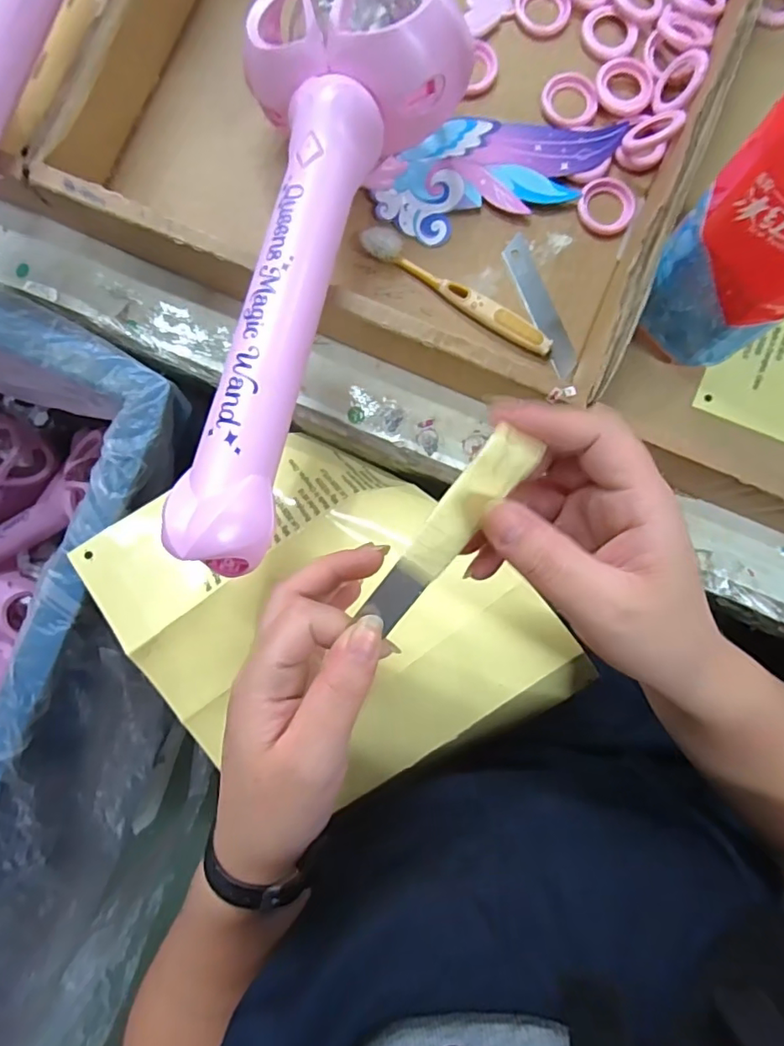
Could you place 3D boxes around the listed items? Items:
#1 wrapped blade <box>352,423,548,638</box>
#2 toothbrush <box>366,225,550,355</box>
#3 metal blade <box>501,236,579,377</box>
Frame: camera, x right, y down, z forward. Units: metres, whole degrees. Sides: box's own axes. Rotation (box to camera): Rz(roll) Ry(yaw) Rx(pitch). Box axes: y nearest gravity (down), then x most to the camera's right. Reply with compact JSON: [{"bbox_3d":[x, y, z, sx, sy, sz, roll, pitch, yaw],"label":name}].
[{"bbox_3d":[0.022,0.003,0.220,0.019,0.009,0.093,39,103,3],"label":"wrapped blade"},{"bbox_3d":[0.042,-0.147,0.356,0.136,0.015,0.017,34,87,2],"label":"toothbrush"},{"bbox_3d":[0.097,-0.141,0.364,0.019,0.005,0.099,-19,82,-3],"label":"metal blade"}]

